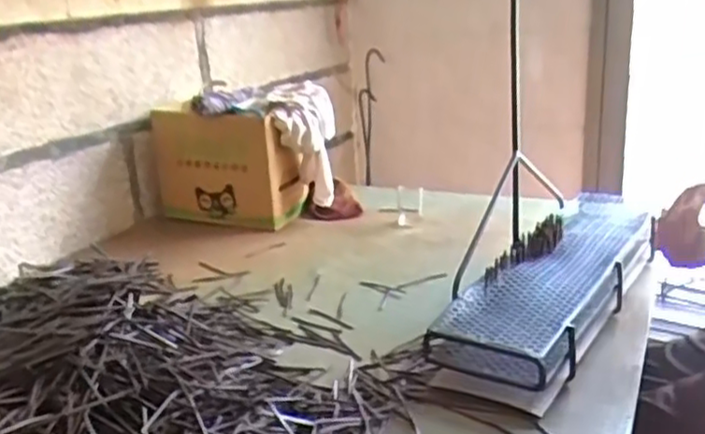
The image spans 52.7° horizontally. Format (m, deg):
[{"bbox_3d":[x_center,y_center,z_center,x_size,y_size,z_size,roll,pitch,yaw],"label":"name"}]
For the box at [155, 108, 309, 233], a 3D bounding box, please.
[{"bbox_3d":[-0.262,-0.105,1.517,0.331,0.245,0.139,9,22,35],"label":"box"}]

